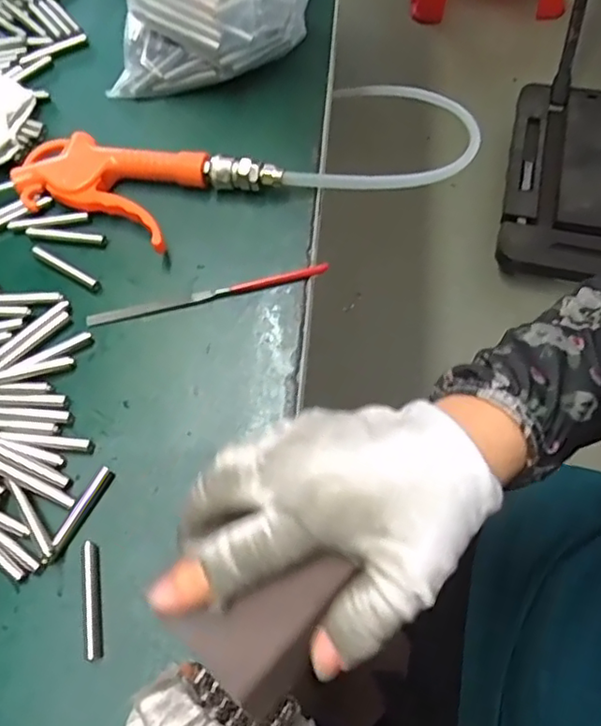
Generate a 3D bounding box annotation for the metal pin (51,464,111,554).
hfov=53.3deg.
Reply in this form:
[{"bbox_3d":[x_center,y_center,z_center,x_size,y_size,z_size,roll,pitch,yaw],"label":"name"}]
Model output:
[{"bbox_3d":[-0.123,0.081,0.336,0.007,0.006,0.049,27,70,16],"label":"metal pin"}]

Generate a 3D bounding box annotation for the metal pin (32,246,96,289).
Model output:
[{"bbox_3d":[-0.160,-0.065,0.406,0.057,0.006,0.007,31,70,16],"label":"metal pin"}]

